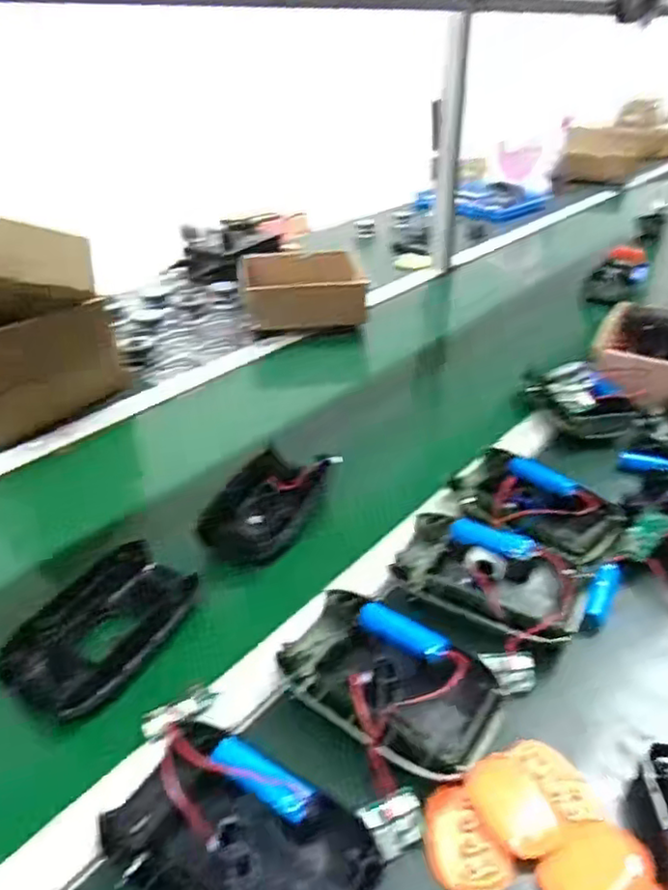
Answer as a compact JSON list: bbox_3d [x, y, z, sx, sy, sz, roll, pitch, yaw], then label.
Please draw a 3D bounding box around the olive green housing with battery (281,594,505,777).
[{"bbox_3d":[0.036,0.170,0.460,0.154,0.041,0.104,21,39,29],"label":"olive green housing with battery"}]

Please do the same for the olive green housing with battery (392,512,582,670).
[{"bbox_3d":[0.130,0.114,0.550,0.159,0.037,0.113,21,38,29],"label":"olive green housing with battery"}]

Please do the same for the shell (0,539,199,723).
[{"bbox_3d":[-0.184,0.139,0.516,0.088,0.034,0.156,14,35,20],"label":"shell"}]

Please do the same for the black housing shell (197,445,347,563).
[{"bbox_3d":[-0.068,0.055,0.665,0.099,0.051,0.143,14,36,21],"label":"black housing shell"}]

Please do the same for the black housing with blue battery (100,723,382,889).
[{"bbox_3d":[-0.055,0.233,0.370,0.156,0.040,0.098,21,39,29],"label":"black housing with blue battery"}]

